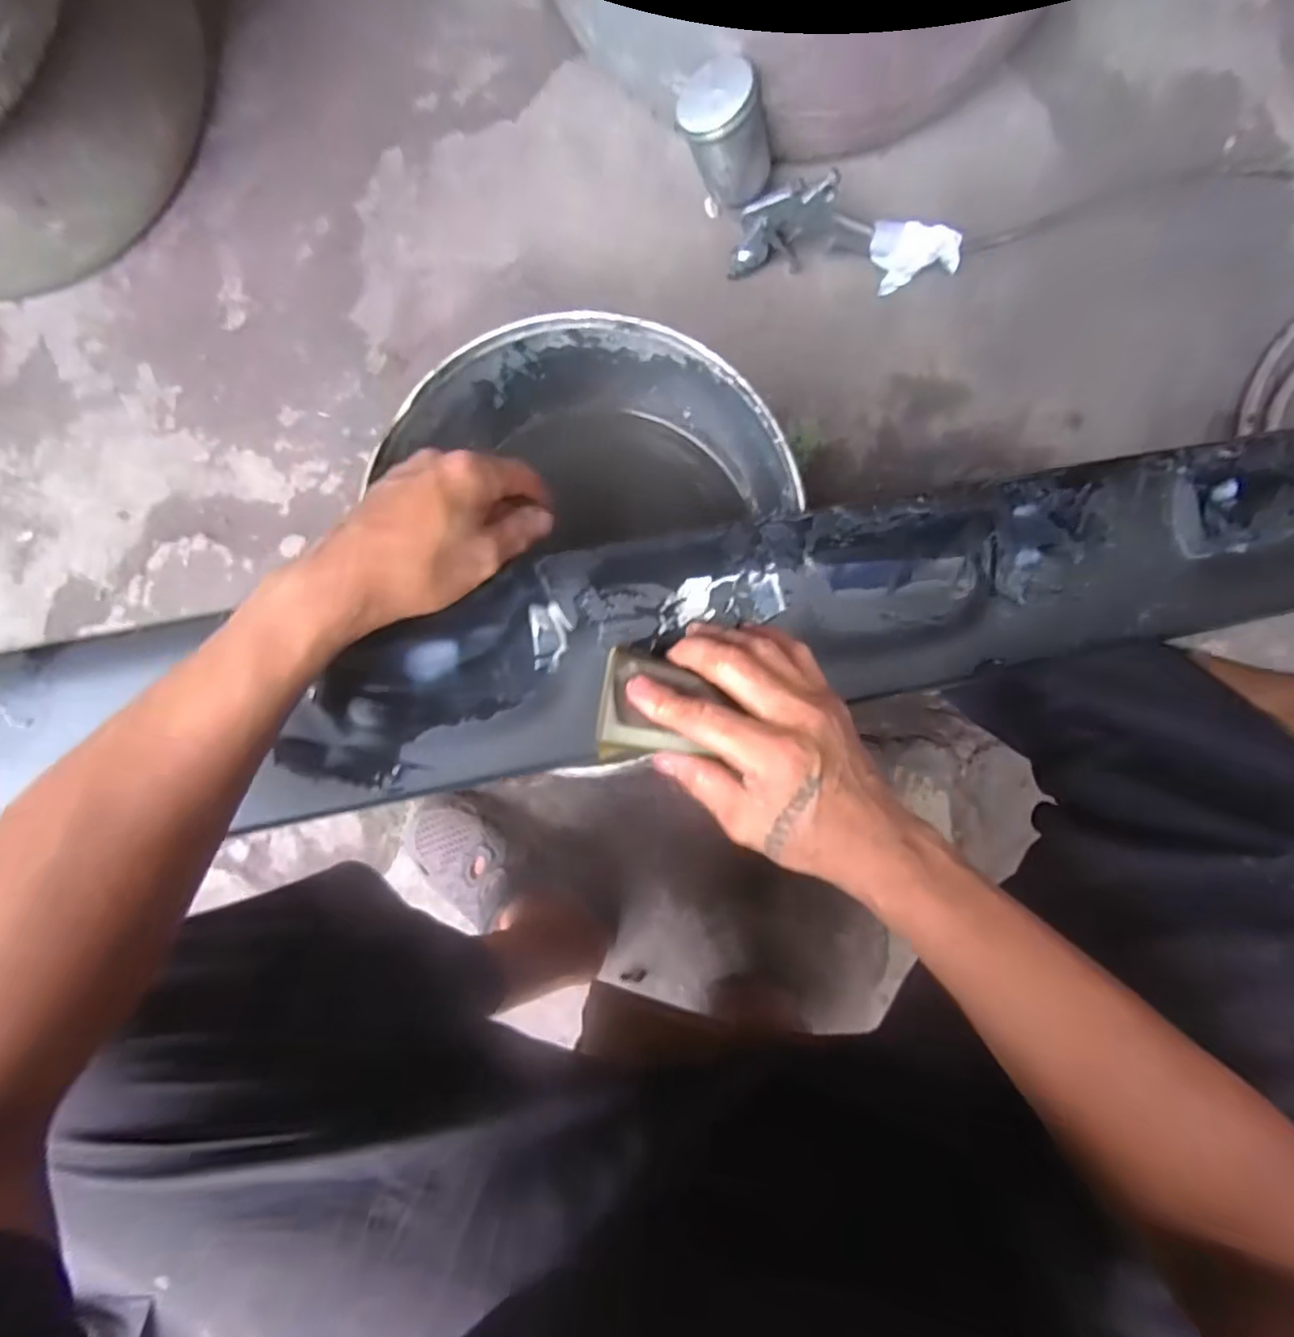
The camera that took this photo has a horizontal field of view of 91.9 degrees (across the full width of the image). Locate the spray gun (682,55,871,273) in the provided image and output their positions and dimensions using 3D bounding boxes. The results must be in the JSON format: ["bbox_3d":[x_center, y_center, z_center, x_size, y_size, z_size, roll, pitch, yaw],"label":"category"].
[{"bbox_3d":[0.120,-0.515,0.685,0.203,0.162,0.095,22,91,1],"label":"spray gun"}]

